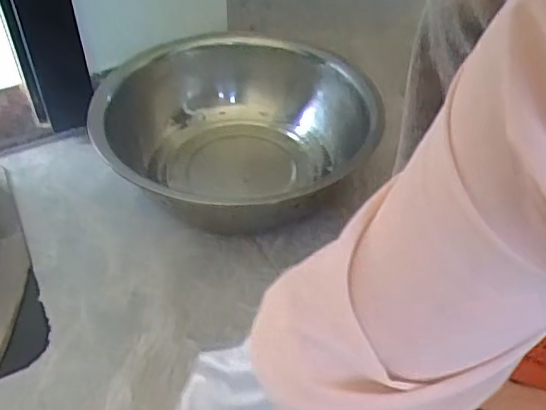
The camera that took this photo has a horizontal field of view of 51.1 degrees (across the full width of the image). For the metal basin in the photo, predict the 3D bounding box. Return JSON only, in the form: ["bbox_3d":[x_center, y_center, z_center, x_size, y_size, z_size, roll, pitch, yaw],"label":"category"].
[{"bbox_3d":[-0.045,-0.098,0.803,0.340,0.140,0.336,1,45,-1],"label":"metal basin"}]

